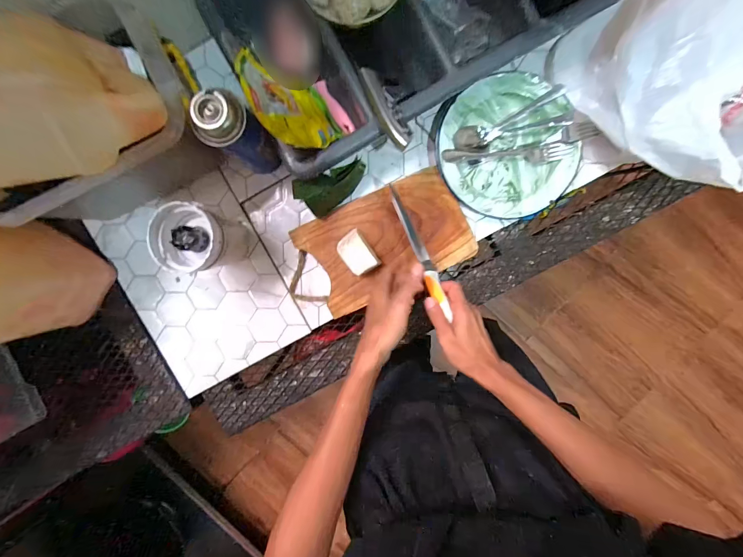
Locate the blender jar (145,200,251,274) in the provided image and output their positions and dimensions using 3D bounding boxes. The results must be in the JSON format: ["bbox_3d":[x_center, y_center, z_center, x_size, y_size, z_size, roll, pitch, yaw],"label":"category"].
[{"bbox_3d":[-0.242,-0.056,0.497,0.086,0.149,0.088,0,94,2],"label":"blender jar"}]

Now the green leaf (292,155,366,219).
[{"bbox_3d":[-0.061,-0.138,0.519,0.116,0.048,0.058,-20,93,3],"label":"green leaf"}]

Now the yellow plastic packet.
[{"bbox_3d":[-0.102,-0.227,0.451,0.017,0.165,0.105,-18,93,34],"label":"yellow plastic packet"}]

